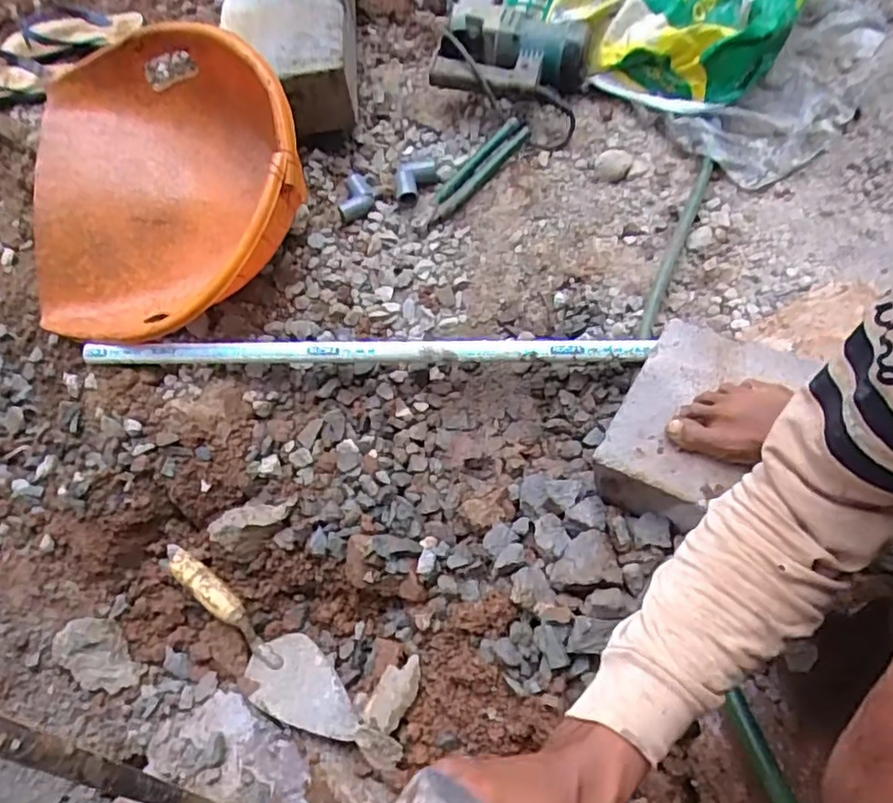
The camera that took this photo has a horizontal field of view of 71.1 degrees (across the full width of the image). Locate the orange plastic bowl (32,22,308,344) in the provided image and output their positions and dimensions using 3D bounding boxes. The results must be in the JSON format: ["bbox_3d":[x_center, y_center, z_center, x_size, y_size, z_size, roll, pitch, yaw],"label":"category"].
[{"bbox_3d":[-0.382,-0.309,0.846,0.425,0.104,0.425,-1,82,10],"label":"orange plastic bowl"}]

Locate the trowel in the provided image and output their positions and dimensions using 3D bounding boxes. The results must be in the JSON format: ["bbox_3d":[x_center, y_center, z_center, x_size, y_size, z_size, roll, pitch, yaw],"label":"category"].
[{"bbox_3d":[-0.228,0.276,0.731,0.333,0.049,0.083,33,61,24],"label":"trowel"}]

